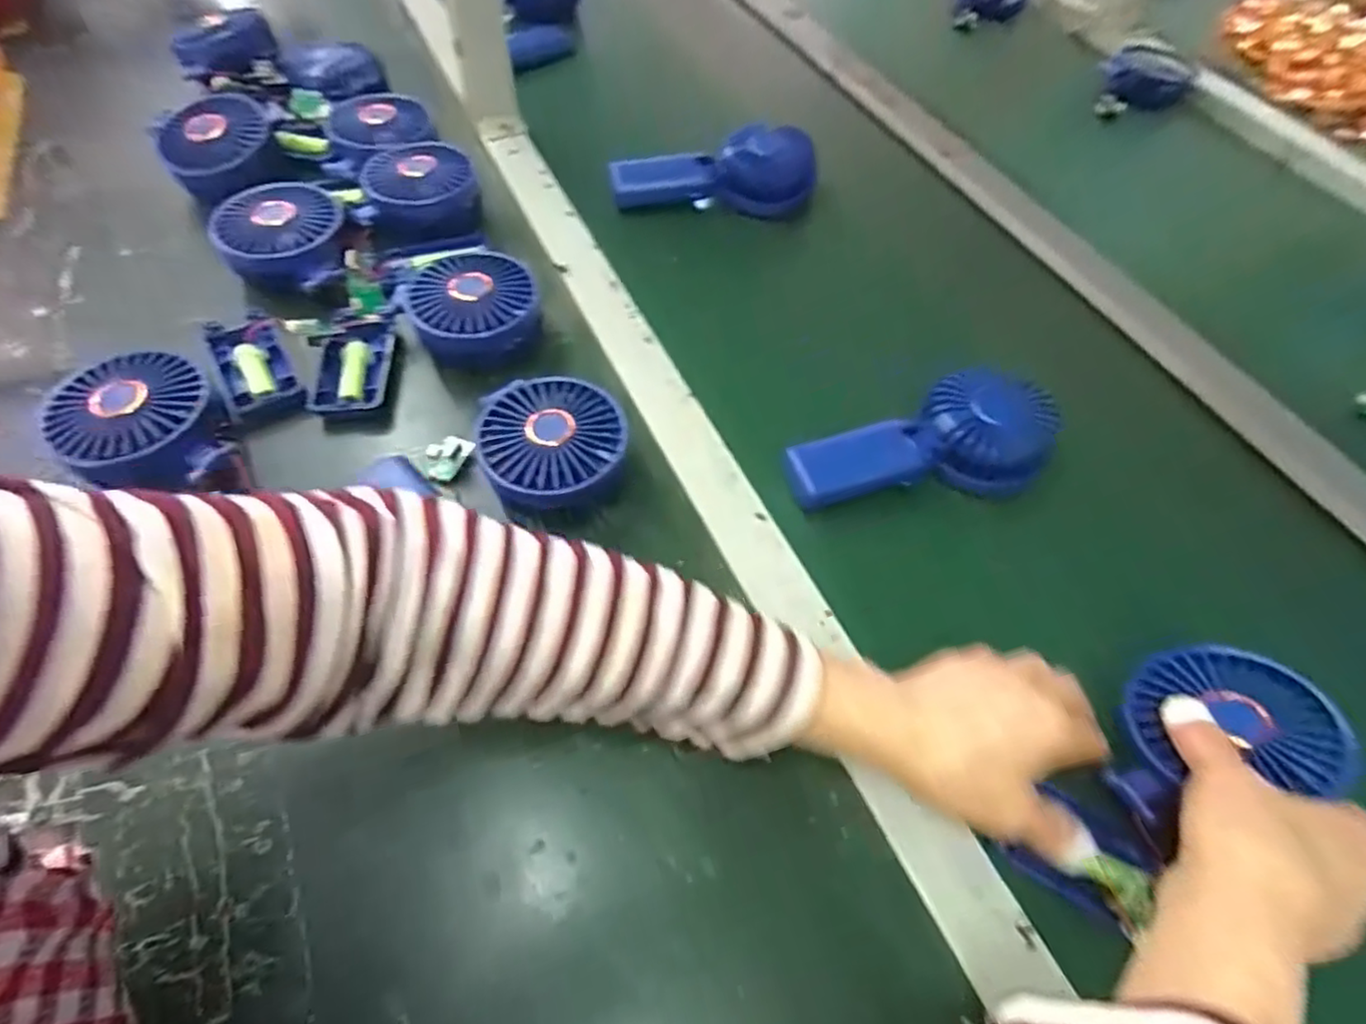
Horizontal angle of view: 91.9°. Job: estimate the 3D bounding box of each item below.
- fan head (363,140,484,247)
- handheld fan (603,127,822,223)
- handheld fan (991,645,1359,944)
[{"bbox_3d":[-0.215,-0.265,0.541,0.086,0.034,0.094,-15,60,-14],"label":"fan head"},{"bbox_3d":[0.026,-0.308,0.598,0.177,0.048,0.072,0,58,-5],"label":"handheld fan"},{"bbox_3d":[0.240,0.134,0.327,0.164,0.033,0.076,-42,68,-3],"label":"handheld fan"}]

